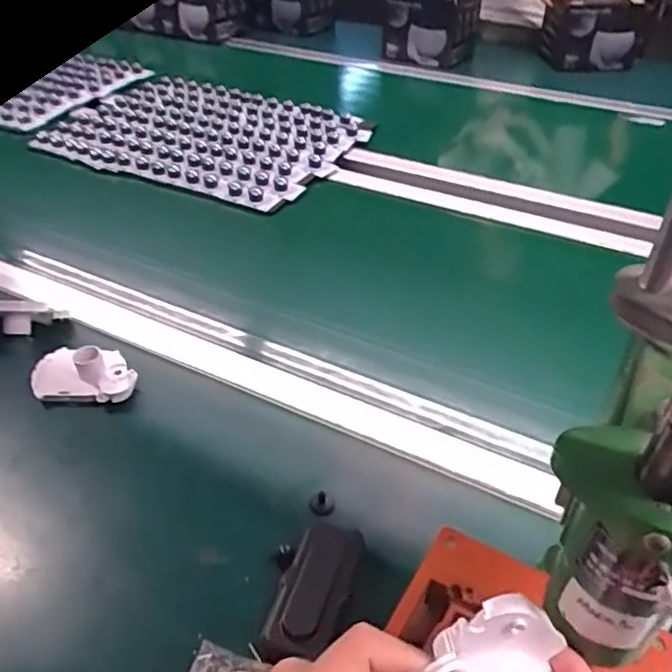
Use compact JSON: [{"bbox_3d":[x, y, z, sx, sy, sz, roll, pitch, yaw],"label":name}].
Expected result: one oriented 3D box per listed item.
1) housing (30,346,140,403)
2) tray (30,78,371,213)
[{"bbox_3d":[-0.244,0.036,0.614,0.097,0.038,0.064,1,40,2],"label":"housing"},{"bbox_3d":[-0.202,-0.325,1.004,0.433,0.029,0.291,17,47,10],"label":"tray"}]

